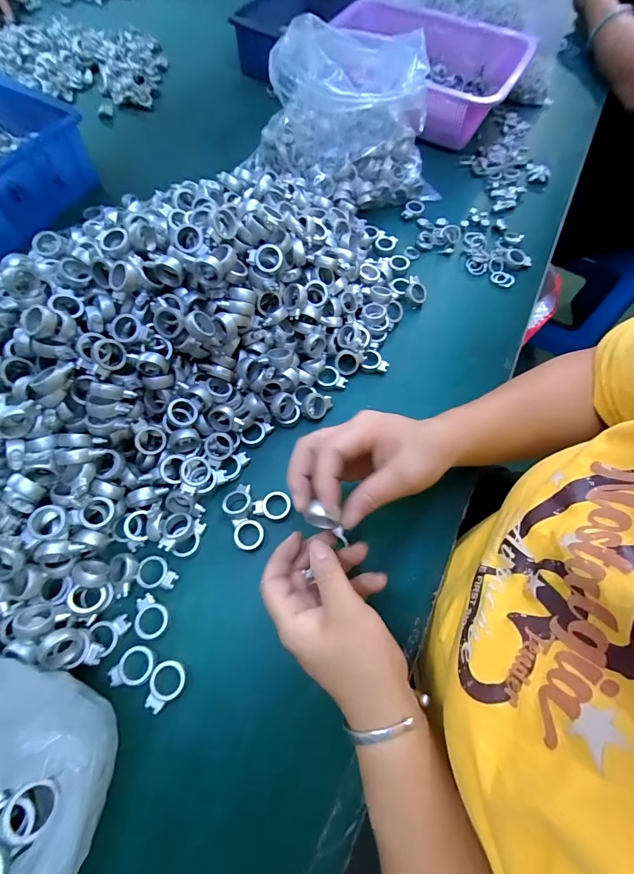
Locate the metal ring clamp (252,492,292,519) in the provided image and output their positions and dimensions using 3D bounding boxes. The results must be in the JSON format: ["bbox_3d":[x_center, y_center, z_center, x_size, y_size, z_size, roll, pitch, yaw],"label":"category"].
[{"bbox_3d":[-0.041,0.061,0.334,0.034,0.004,0.026,12,66,3],"label":"metal ring clamp"}]

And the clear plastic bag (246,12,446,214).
[{"bbox_3d":[0.037,-0.399,0.460,0.223,0.146,0.153,-16,68,-9],"label":"clear plastic bag"}]

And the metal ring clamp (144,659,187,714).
[{"bbox_3d":[-0.113,0.187,0.274,0.025,0.004,0.033,13,67,4],"label":"metal ring clamp"}]

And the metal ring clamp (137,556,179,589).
[{"bbox_3d":[-0.133,0.114,0.308,0.032,0.005,0.025,10,66,3],"label":"metal ring clamp"}]

